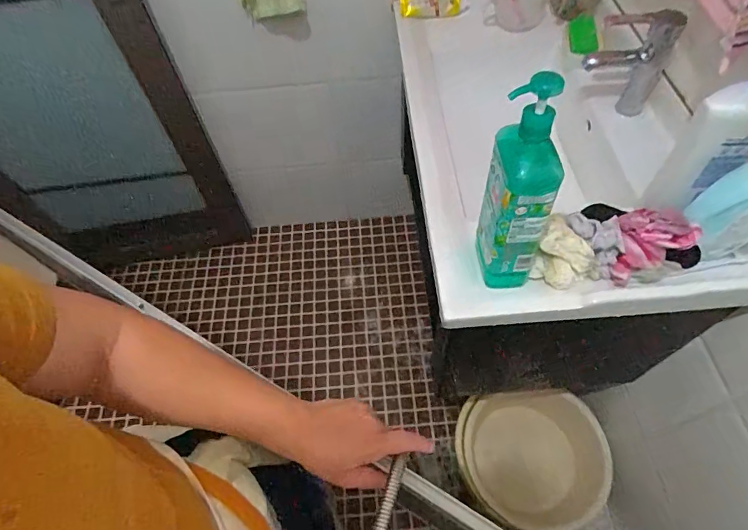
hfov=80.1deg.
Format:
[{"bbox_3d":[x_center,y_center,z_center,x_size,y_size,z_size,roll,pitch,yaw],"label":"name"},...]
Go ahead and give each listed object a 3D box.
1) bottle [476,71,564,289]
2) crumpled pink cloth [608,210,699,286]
[{"bbox_3d":[0.169,-0.084,0.528,0.069,0.263,0.105,-2,58,3],"label":"bottle"},{"bbox_3d":[0.356,-0.025,0.595,0.111,0.054,0.088,-36,62,-18],"label":"crumpled pink cloth"}]

